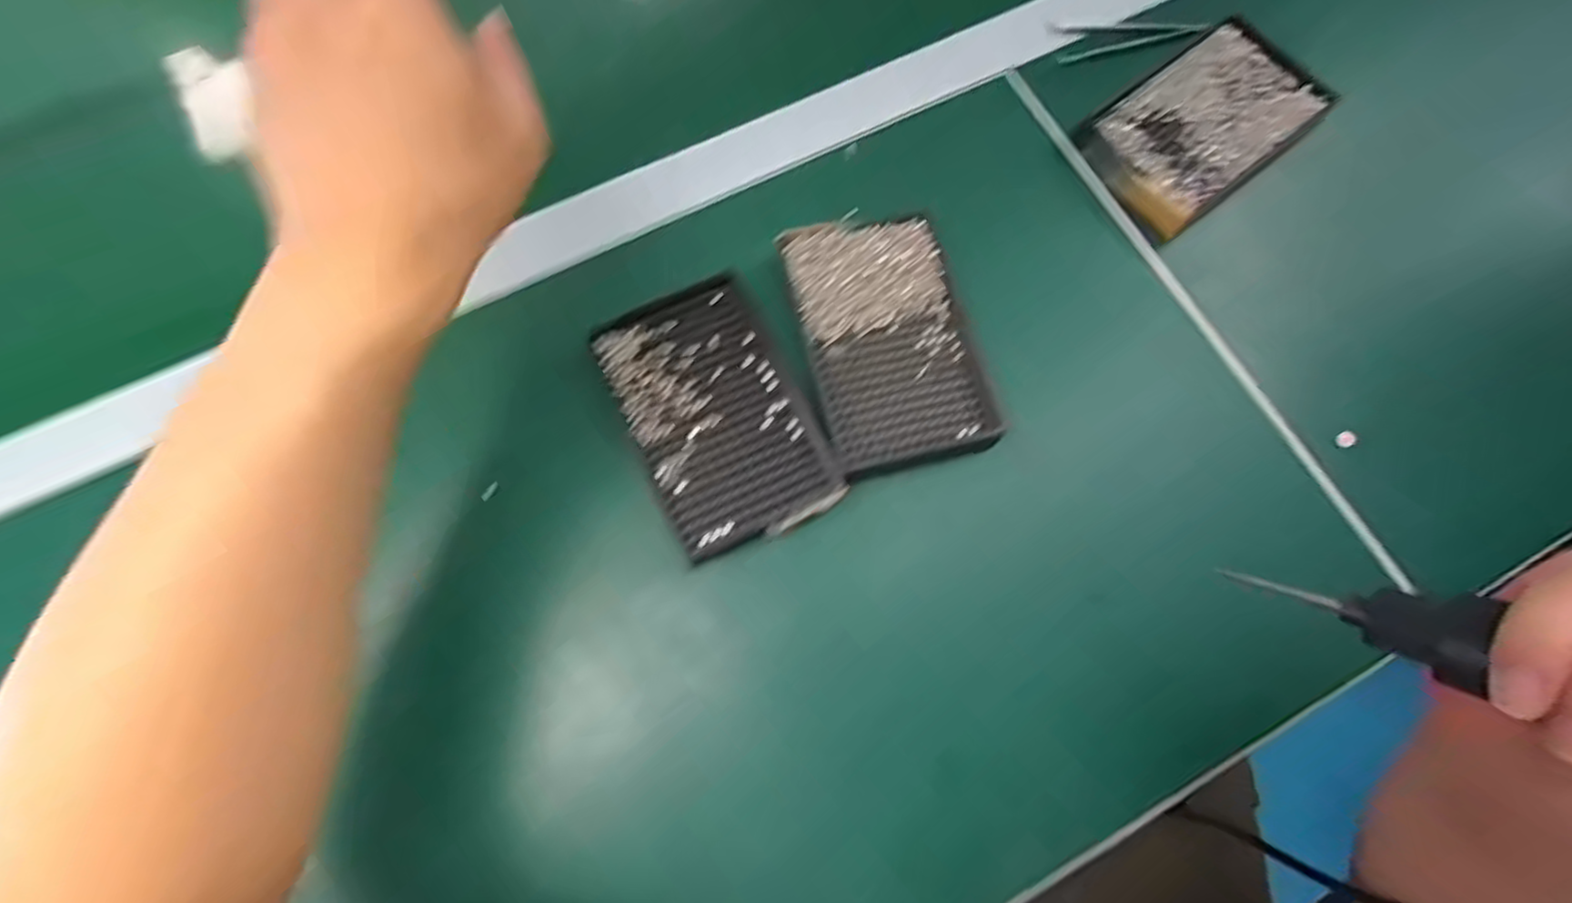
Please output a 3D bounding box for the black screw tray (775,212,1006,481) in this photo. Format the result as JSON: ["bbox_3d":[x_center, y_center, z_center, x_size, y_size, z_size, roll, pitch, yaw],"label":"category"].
[{"bbox_3d":[0.055,-0.062,0.386,0.087,0.016,0.140,-14,73,-4],"label":"black screw tray"}]

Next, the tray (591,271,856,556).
[{"bbox_3d":[-0.037,-0.021,0.373,0.087,0.010,0.141,-26,74,-8],"label":"tray"}]

